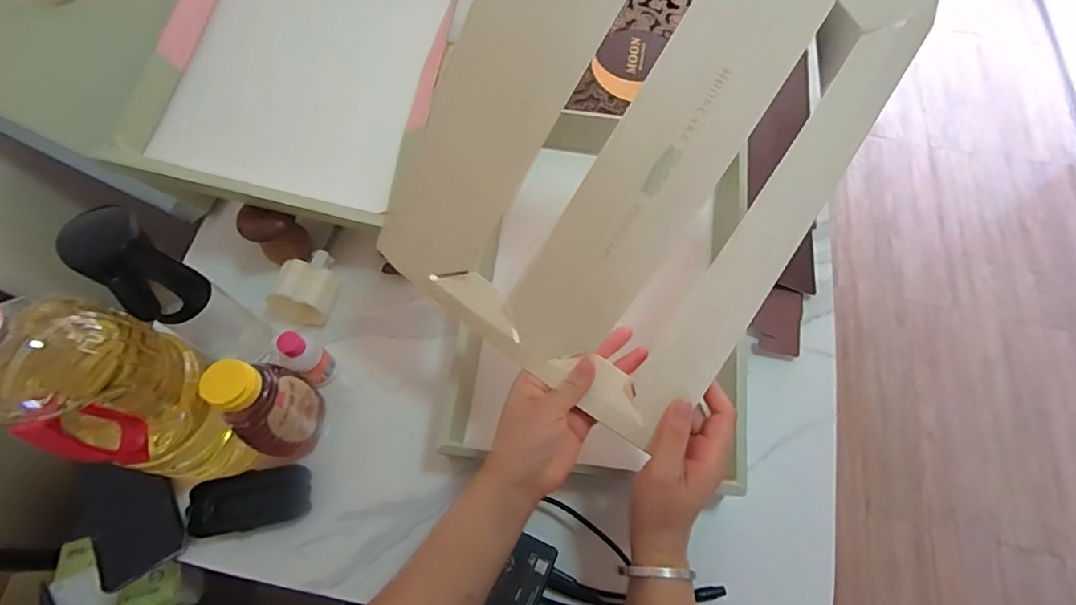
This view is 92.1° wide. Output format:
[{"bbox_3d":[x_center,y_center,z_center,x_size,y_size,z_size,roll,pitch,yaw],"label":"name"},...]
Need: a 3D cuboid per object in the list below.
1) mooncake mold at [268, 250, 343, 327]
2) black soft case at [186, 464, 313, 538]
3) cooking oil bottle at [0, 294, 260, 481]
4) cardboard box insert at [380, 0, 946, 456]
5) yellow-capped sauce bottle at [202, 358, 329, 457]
[{"bbox_3d":[-0.266,-0.023,0.601,0.061,0.051,0.088,6,65,2],"label":"mooncake mold"},{"bbox_3d":[-0.279,0.192,0.505,0.109,0.019,0.053,-8,65,-5],"label":"black soft case"},{"bbox_3d":[-0.334,0.075,0.418,0.106,0.275,0.106,25,67,11],"label":"cooking oil bottle"},{"bbox_3d":[0.074,-0.112,0.359,0.277,0.387,0.044,27,21,-11],"label":"cardboard box insert"},{"bbox_3d":[-0.255,0.099,0.491,0.051,0.160,0.075,3,65,7],"label":"yellow-capped sauce bottle"}]

